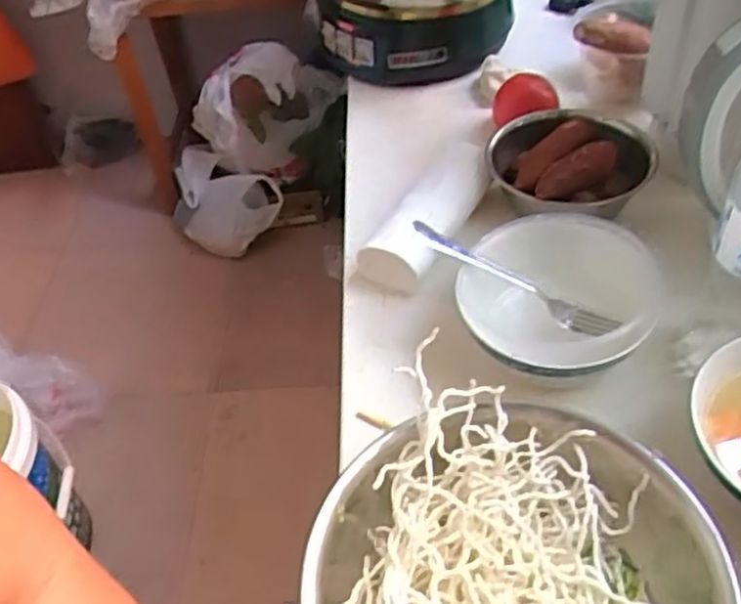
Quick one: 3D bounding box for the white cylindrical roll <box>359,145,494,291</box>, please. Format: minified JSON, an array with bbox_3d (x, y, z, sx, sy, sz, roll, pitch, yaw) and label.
[{"bbox_3d":[0.062,-0.089,0.687,0.066,0.056,0.183,23,53,26],"label":"white cylindrical roll"}]

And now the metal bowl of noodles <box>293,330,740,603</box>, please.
[{"bbox_3d":[0.080,0.163,0.418,0.227,0.109,0.231,-3,46,4],"label":"metal bowl of noodles"}]

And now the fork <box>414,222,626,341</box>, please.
[{"bbox_3d":[0.111,-0.015,0.567,0.177,0.015,0.030,29,53,1],"label":"fork"}]

